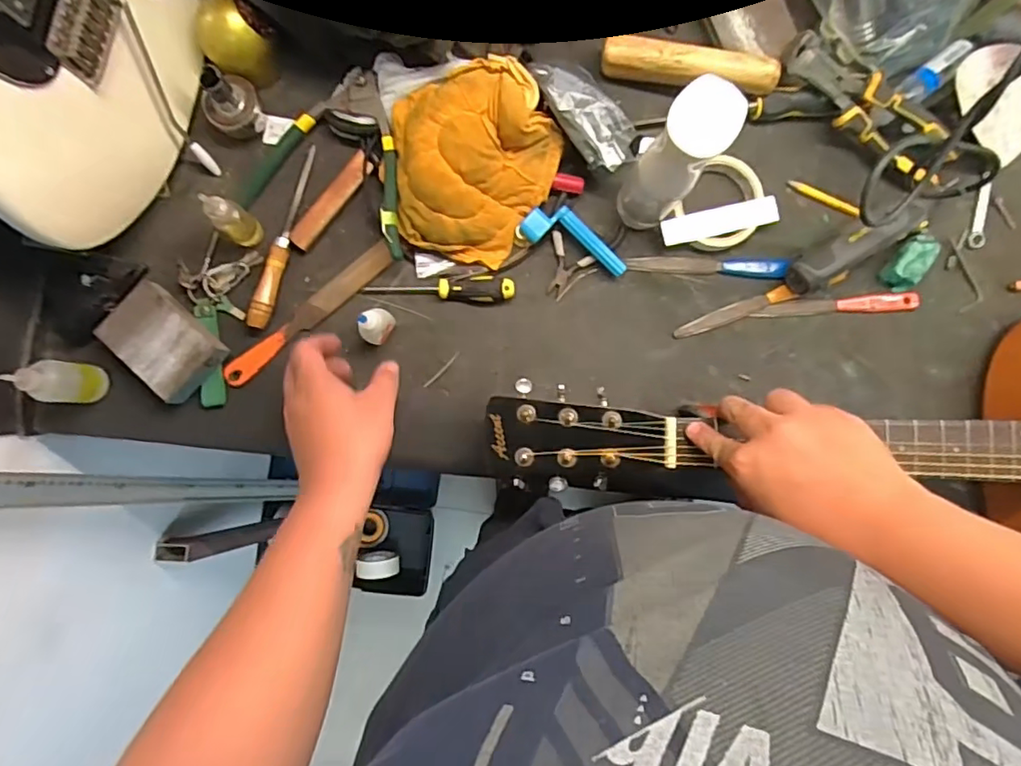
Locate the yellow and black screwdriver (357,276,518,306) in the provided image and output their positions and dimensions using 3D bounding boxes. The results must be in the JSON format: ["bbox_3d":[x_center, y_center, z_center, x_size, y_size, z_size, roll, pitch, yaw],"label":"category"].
[{"bbox_3d":[-0.072,-0.095,0.574,0.149,0.023,0.026,2,89,-2],"label":"yellow and black screwdriver"}]

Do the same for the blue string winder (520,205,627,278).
[{"bbox_3d":[0.067,-0.145,0.576,0.111,0.025,0.040,22,88,-2],"label":"blue string winder"}]

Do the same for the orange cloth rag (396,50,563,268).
[{"bbox_3d":[-0.040,-0.211,0.552,0.154,0.073,0.167,22,88,-1],"label":"orange cloth rag"}]

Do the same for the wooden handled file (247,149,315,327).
[{"bbox_3d":[-0.224,-0.145,0.567,0.020,0.018,0.188,15,88,-2],"label":"wooden handled file"}]

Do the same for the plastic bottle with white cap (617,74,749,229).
[{"bbox_3d":[0.138,-0.189,0.501,0.050,0.186,0.052,0,89,-2],"label":"plastic bottle with white cap"}]

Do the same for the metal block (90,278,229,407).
[{"bbox_3d":[-0.336,-0.040,0.556,0.104,0.029,0.073,43,88,-1],"label":"metal block"}]

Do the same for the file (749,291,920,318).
[{"bbox_3d":[0.338,-0.079,0.597,0.169,0.006,0.020,-5,89,-2],"label":"file"}]

